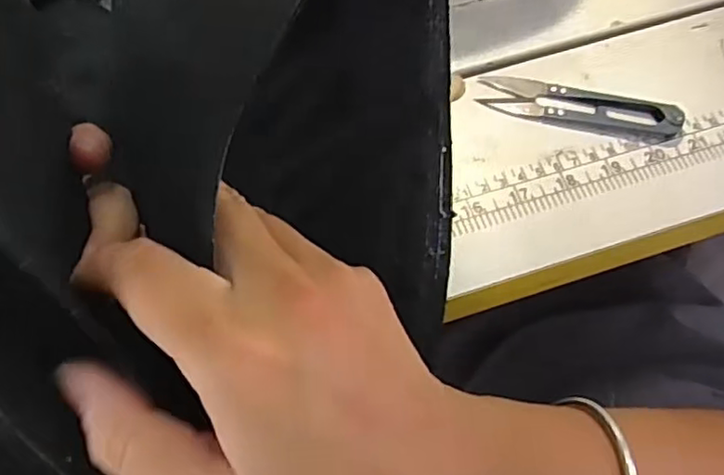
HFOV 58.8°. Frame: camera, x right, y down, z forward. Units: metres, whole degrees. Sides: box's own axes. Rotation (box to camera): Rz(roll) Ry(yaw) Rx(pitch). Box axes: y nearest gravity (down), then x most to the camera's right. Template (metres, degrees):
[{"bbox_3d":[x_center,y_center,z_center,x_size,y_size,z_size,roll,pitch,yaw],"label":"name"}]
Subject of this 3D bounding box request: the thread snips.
[{"bbox_3d":[0.114,-0.070,0.336,0.101,0.010,0.023,13,66,5],"label":"thread snips"}]

